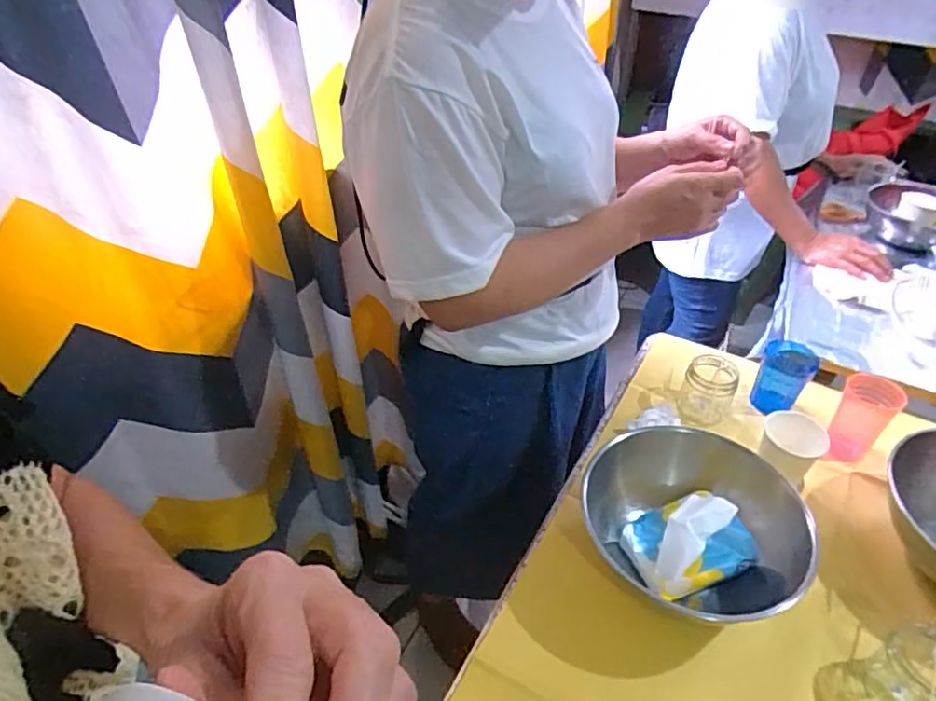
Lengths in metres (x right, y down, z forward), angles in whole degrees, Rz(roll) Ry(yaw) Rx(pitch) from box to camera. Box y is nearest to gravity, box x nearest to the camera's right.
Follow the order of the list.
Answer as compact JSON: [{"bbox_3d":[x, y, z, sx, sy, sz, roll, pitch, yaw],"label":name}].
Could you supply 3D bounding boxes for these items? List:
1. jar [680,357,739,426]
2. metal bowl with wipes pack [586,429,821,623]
[{"bbox_3d":[0.345,0.049,0.881,0.068,0.073,0.059,17,43,18],"label":"jar"},{"bbox_3d":[0.256,0.184,0.707,0.212,0.088,0.199,-14,43,-17],"label":"metal bowl with wipes pack"}]

